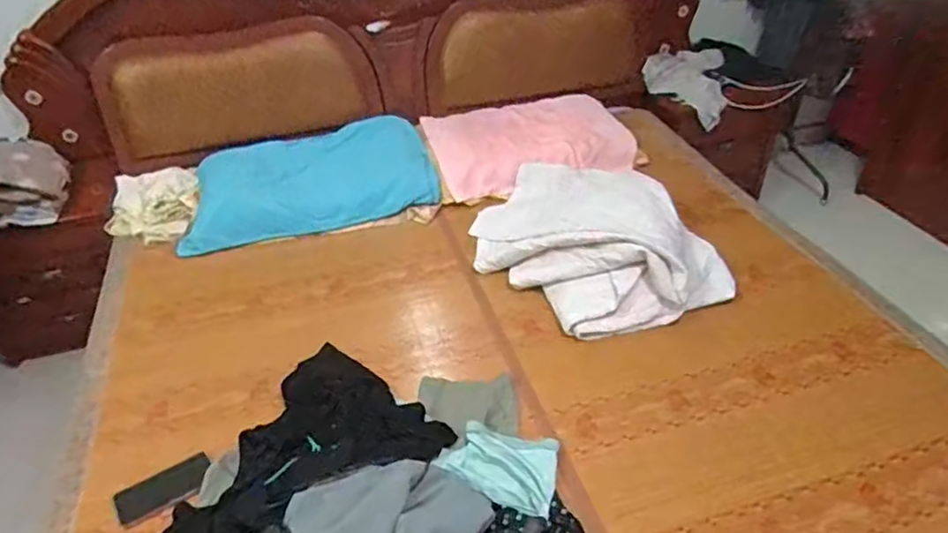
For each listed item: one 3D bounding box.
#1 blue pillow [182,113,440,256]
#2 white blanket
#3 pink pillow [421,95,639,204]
[{"bbox_3d":[-0.492,-0.252,1.881,0.725,0.145,0.390,-13,38,-13],"label":"blue pillow"},{"bbox_3d":[0.283,-0.102,1.638,0.548,0.144,0.669,-13,39,-10],"label":"white blanket"},{"bbox_3d":[0.170,-0.379,1.908,0.574,0.135,0.353,-10,38,-9],"label":"pink pillow"}]

